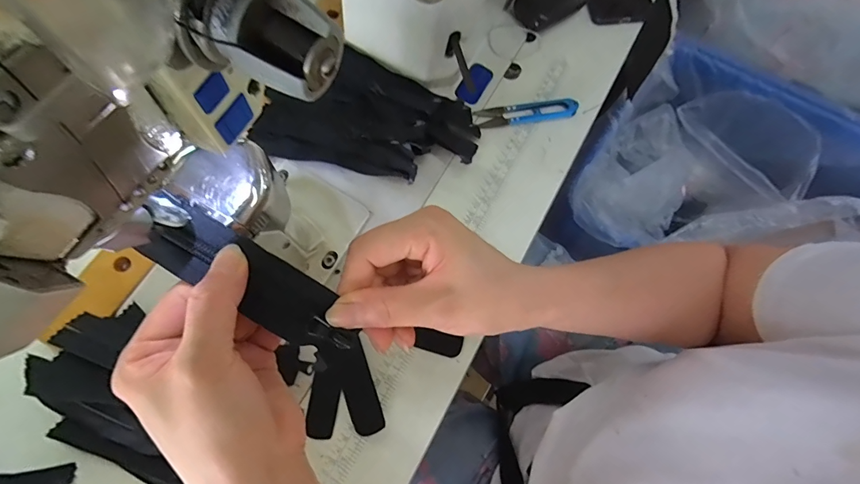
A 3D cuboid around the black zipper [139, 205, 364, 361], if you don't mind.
[{"bbox_3d":[-0.086,0.022,0.204,0.110,0.007,0.033,34,74,-3],"label":"black zipper"}]

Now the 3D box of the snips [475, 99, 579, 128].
[{"bbox_3d":[0.109,-0.148,0.452,0.115,0.009,0.030,-8,71,-3],"label":"snips"}]

